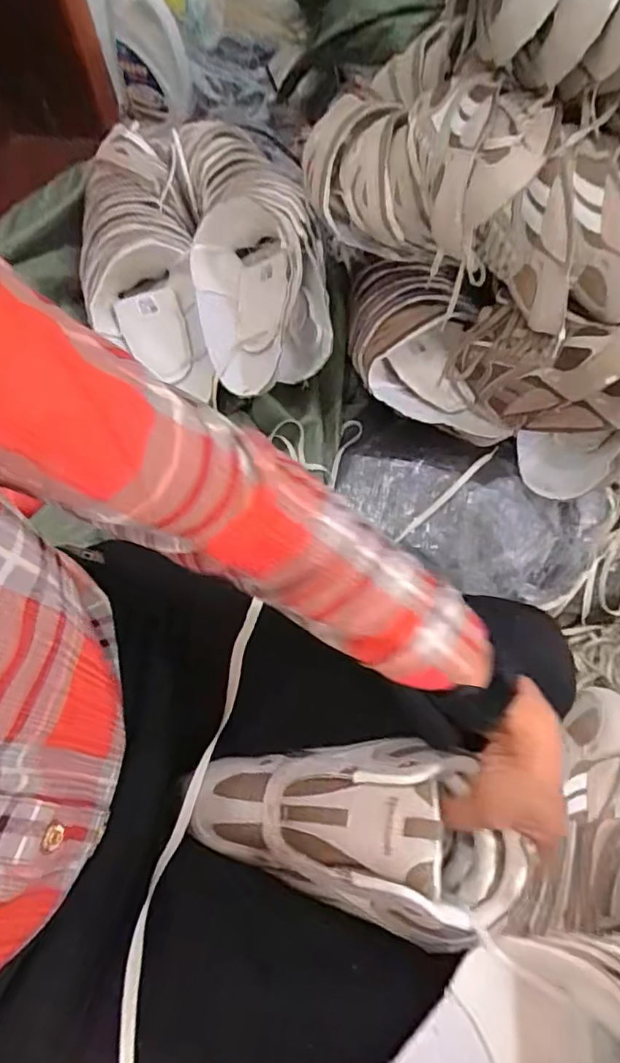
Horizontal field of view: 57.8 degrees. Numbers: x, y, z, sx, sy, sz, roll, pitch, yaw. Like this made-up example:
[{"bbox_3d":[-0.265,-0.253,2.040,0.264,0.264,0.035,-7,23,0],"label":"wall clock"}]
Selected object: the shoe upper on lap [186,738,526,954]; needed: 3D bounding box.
[{"bbox_3d":[0.023,0.205,0.398,0.228,0.076,0.124,3,65,21],"label":"shoe upper on lap"}]

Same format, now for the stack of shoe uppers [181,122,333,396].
[{"bbox_3d":[-0.078,-0.396,0.751,0.167,0.121,0.451,-8,65,0],"label":"stack of shoe uppers"}]

